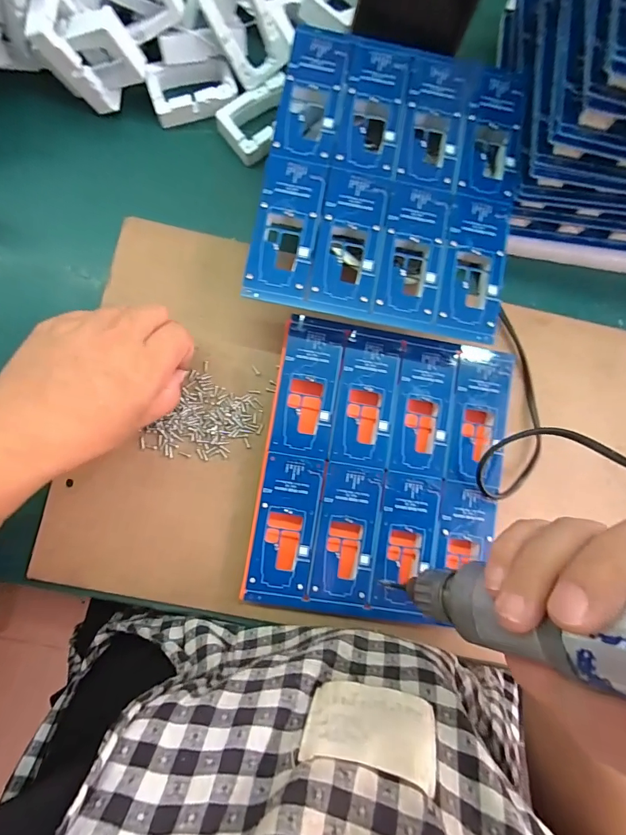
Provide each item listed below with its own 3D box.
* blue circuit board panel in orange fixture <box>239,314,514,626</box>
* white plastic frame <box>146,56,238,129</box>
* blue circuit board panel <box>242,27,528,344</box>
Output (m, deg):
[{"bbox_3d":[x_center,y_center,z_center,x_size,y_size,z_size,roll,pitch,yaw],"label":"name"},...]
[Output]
[{"bbox_3d":[0.047,0.038,0.285,0.158,0.022,0.188,10,84,-2],"label":"blue circuit board panel in orange fixture"},{"bbox_3d":[-0.091,-0.250,0.310,0.062,0.017,0.034,-13,85,-5],"label":"white plastic frame"},{"bbox_3d":[0.051,-0.154,0.264,0.160,0.004,0.187,10,84,-3],"label":"blue circuit board panel"}]

